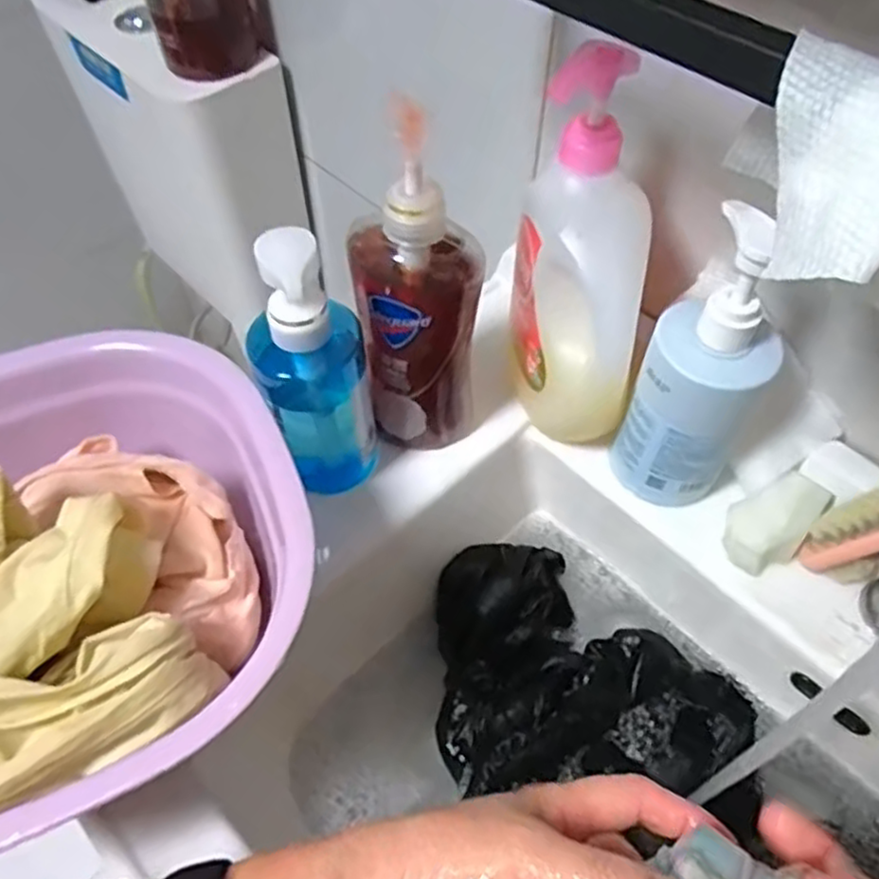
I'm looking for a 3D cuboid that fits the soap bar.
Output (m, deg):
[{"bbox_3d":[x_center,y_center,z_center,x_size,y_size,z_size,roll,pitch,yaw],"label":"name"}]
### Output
[{"bbox_3d":[0.225,0.057,0.486,0.080,0.025,0.041,-29,60,-19],"label":"soap bar"}]

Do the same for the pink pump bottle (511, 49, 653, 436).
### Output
[{"bbox_3d":[0.087,-0.109,0.461,0.073,0.251,0.086,1,31,0],"label":"pink pump bottle"}]

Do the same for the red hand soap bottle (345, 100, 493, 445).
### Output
[{"bbox_3d":[-0.014,-0.081,0.449,0.077,0.224,0.054,-8,55,-6],"label":"red hand soap bottle"}]

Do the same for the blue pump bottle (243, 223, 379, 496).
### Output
[{"bbox_3d":[-0.078,-0.038,0.447,0.065,0.200,0.049,-16,56,-11],"label":"blue pump bottle"}]

